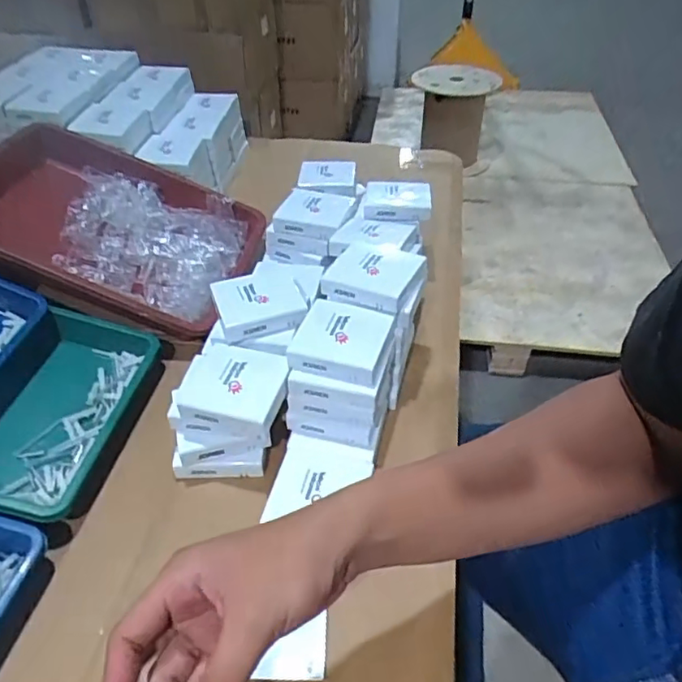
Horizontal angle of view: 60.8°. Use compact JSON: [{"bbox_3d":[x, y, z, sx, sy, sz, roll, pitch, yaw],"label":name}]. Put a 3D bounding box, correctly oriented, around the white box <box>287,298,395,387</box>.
[{"bbox_3d":[0.000,-0.001,0.559,0.087,0.028,0.081,11,43,12],"label":"white box"}]

